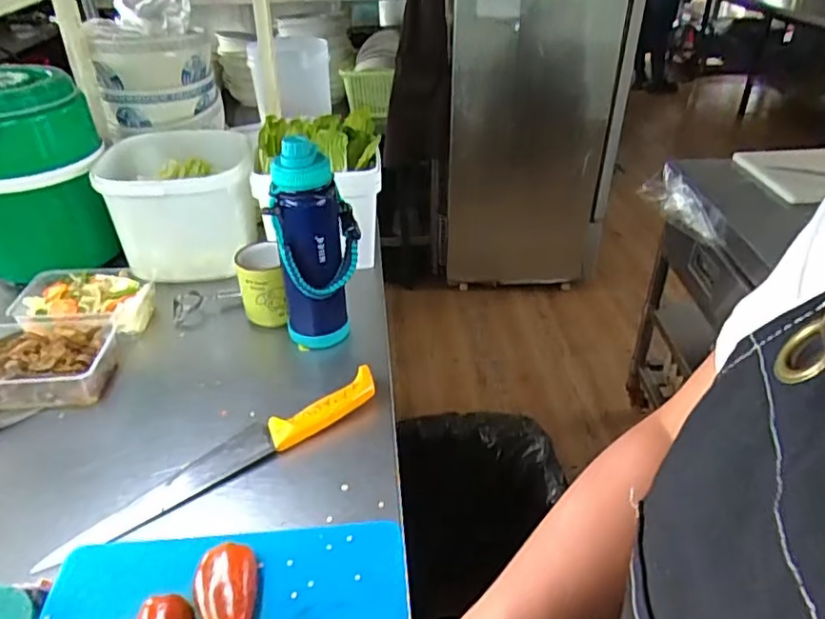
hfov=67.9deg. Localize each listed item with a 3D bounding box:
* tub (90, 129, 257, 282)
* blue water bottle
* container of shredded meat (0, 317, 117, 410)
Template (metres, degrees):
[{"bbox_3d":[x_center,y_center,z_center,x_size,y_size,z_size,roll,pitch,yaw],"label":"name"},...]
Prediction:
[{"bbox_3d":[-0.363,-0.168,0.980,0.222,0.165,0.205,-9,35,-12],"label":"tub"},{"bbox_3d":[-0.117,-0.070,0.755,0.100,0.259,0.071,-4,34,-4],"label":"blue water bottle"},{"bbox_3d":[-0.458,0.066,0.750,0.164,0.051,0.125,-3,34,-3],"label":"container of shredded meat"}]

